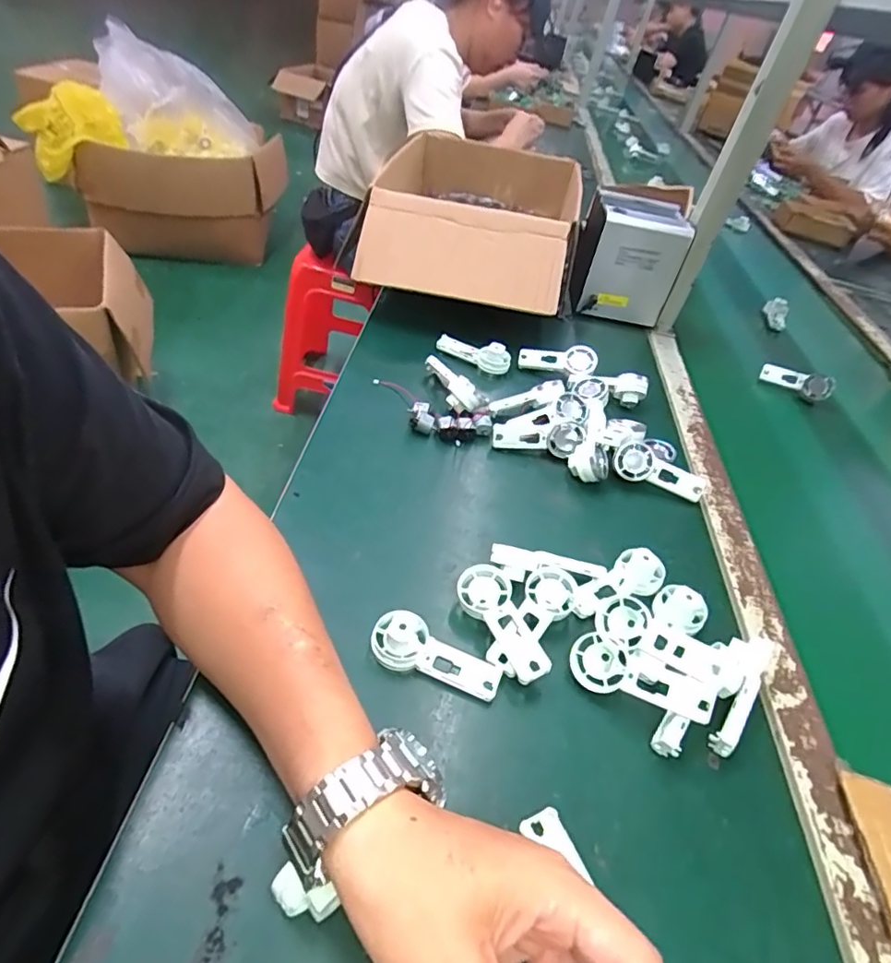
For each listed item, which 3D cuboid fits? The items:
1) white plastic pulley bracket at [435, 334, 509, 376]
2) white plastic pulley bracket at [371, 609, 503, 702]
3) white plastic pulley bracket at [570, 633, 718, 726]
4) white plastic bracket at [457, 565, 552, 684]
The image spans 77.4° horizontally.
[{"bbox_3d":[0.034,-0.160,0.692,0.094,0.036,0.026,33,46,19],"label":"white plastic pulley bracket"},{"bbox_3d":[-0.007,0.123,0.389,0.093,0.019,0.037,25,45,3],"label":"white plastic pulley bracket"},{"bbox_3d":[0.135,0.133,0.384,0.092,0.023,0.038,13,41,32],"label":"white plastic pulley bracket"},{"bbox_3d":[0.039,0.104,0.407,0.038,0.020,0.093,-7,47,-21],"label":"white plastic bracket"}]

